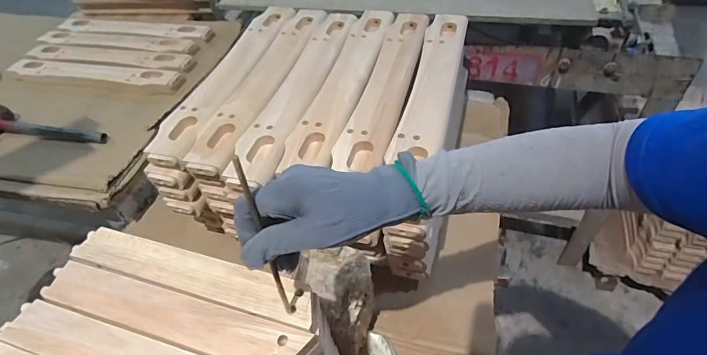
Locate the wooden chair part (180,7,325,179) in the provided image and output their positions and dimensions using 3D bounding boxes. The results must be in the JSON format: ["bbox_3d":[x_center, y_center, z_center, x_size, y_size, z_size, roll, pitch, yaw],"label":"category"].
[{"bbox_3d":[-0.157,-0.188,0.714,0.087,0.020,0.479,8,50,14],"label":"wooden chair part"}]

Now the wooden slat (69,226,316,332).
[{"bbox_3d":[-0.170,0.097,0.411,0.288,0.012,0.044,11,50,16],"label":"wooden slat"}]

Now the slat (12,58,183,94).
[{"bbox_3d":[-0.655,-0.261,0.989,0.506,0.019,0.074,9,50,15],"label":"slat"}]

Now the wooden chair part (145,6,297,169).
[{"bbox_3d":[-0.221,-0.201,0.734,0.086,0.020,0.472,7,49,13],"label":"wooden chair part"}]

